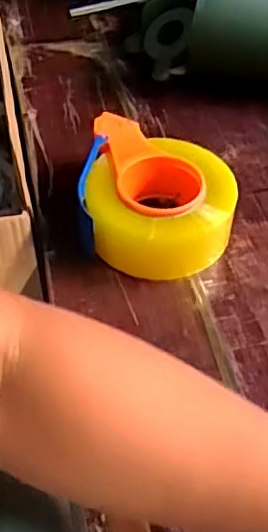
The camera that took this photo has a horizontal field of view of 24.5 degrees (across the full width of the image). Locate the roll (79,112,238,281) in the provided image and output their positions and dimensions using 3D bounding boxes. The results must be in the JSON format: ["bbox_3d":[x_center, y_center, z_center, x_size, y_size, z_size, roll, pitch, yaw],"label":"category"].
[{"bbox_3d":[0.024,-0.066,0.584,0.139,0.067,0.155,6,48,5],"label":"roll"}]

